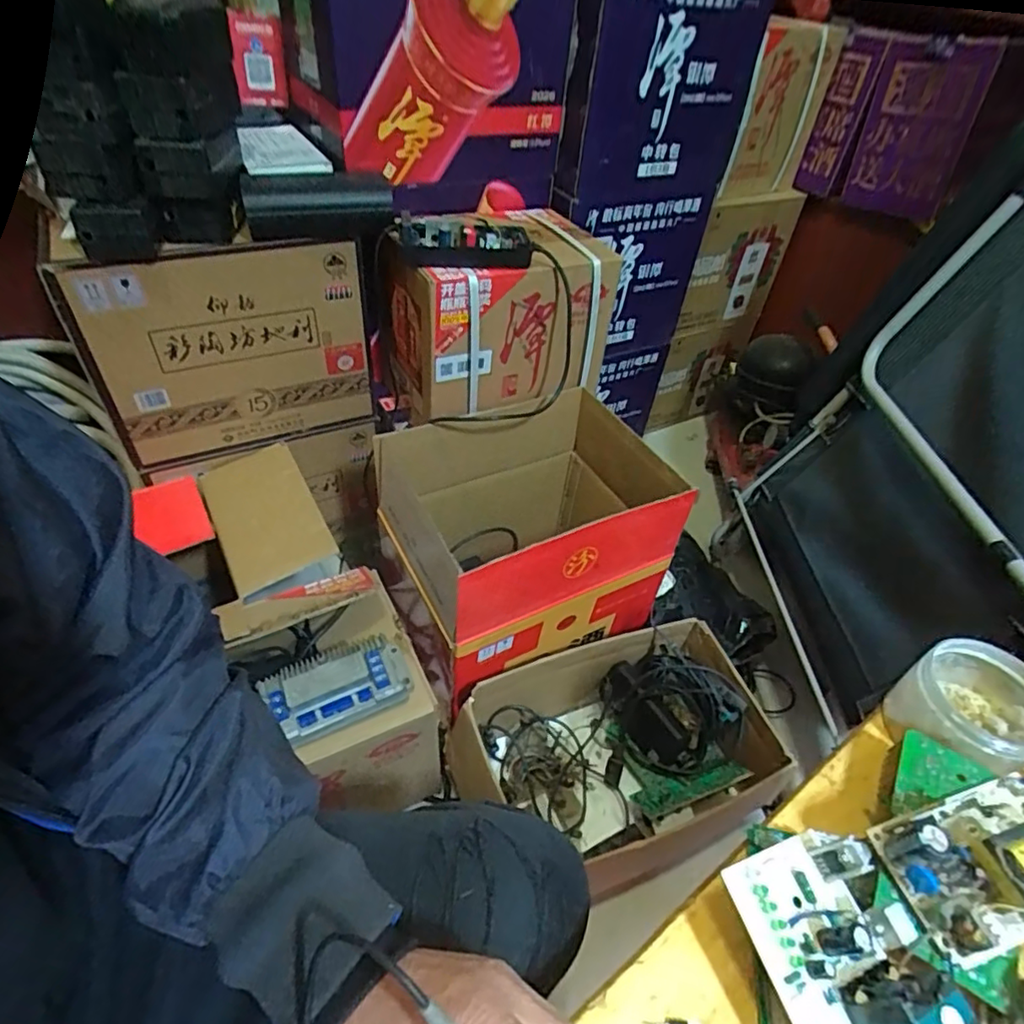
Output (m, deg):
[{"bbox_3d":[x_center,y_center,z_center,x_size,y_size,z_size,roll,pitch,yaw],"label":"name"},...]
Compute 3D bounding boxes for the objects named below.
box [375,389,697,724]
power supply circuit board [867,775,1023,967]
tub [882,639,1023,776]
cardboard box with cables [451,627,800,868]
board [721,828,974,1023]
[{"bbox_3d":[0.018,0.032,0.925,0.383,0.281,0.328,-17,50,-22],"label":"box"},{"bbox_3d":[0.277,0.193,0.329,0.118,0.037,0.067,-9,47,-15],"label":"power supply circuit board"},{"bbox_3d":[0.328,0.136,0.417,0.084,0.058,0.081,3,45,-3],"label":"tub"},{"bbox_3d":[0.140,0.346,0.861,0.436,0.173,0.240,-10,47,-16],"label":"cardboard box with cables"},{"bbox_3d":[0.174,0.236,0.283,0.076,0.043,0.146,-11,48,-17],"label":"board"}]

